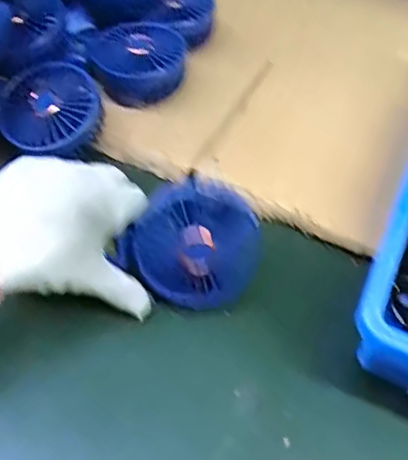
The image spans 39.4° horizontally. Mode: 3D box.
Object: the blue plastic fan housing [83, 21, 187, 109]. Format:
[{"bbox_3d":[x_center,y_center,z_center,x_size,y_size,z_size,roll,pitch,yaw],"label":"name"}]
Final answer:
[{"bbox_3d":[-0.060,-0.154,0.524,0.086,0.035,0.081,2,50,-2],"label":"blue plastic fan housing"}]

